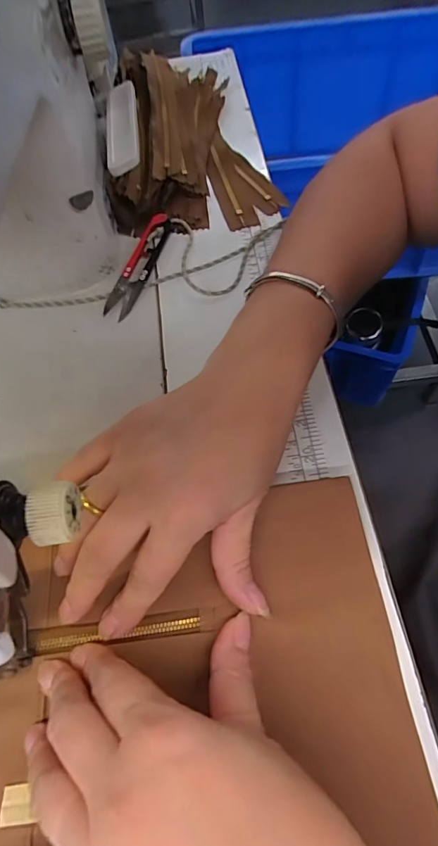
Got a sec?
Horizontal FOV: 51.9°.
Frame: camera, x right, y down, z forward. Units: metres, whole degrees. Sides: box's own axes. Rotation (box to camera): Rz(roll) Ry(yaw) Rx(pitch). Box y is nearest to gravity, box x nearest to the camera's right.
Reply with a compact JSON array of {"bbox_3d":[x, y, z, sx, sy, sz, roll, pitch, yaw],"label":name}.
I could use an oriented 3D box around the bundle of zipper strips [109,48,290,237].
[{"bbox_3d":[-0.028,-0.279,0.432,0.147,0.041,0.233,-7,61,1],"label":"bundle of zipper strips"}]

